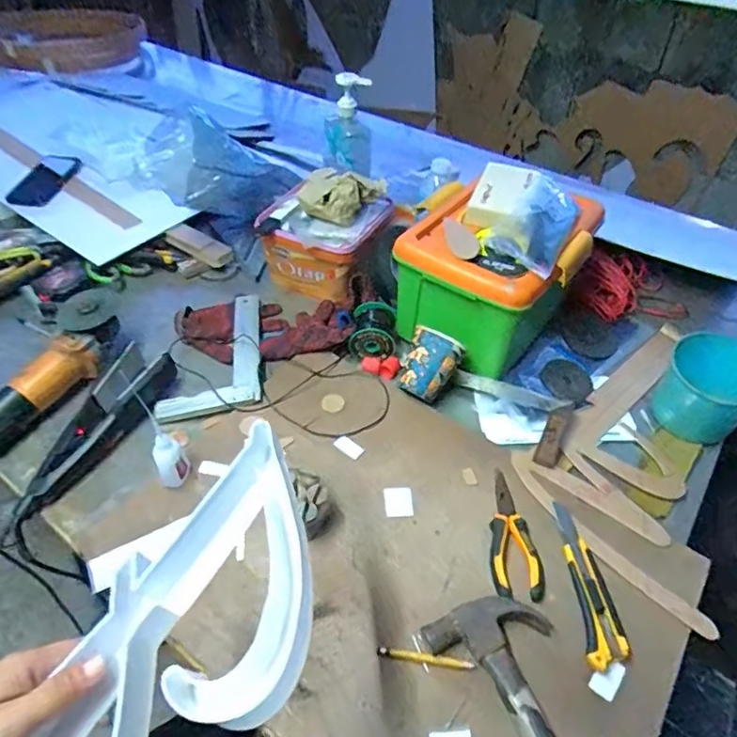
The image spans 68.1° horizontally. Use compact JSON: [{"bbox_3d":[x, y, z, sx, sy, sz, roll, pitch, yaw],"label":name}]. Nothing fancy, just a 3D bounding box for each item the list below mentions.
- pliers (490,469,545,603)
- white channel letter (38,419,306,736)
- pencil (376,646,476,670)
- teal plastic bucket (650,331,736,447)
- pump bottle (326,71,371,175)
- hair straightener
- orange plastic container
[{"bbox_3d":[0.165,0.187,0.631,0.054,0.026,0.161,1,46,1],"label":"pliers"},{"bbox_3d":[-0.131,0.206,0.379,0.147,0.062,0.332,22,60,20],"label":"white channel letter"},{"bbox_3d":[0.056,0.288,0.544,0.094,0.012,0.010,8,46,8],"label":"pencil"},{"bbox_3d":[0.464,0.029,0.743,0.114,0.120,0.093,34,55,28],"label":"teal plastic bucket"},{"bbox_3d":[-0.036,-0.439,0.988,0.083,0.169,0.068,-2,48,-1],"label":"pump bottle"},{"bbox_3d":[-0.370,0.081,0.735,0.089,0.053,0.266,22,63,20],"label":"hair straightener"},{"bbox_3d":[-0.080,-0.222,0.959,0.191,0.132,0.165,20,49,18],"label":"orange plastic container"}]

